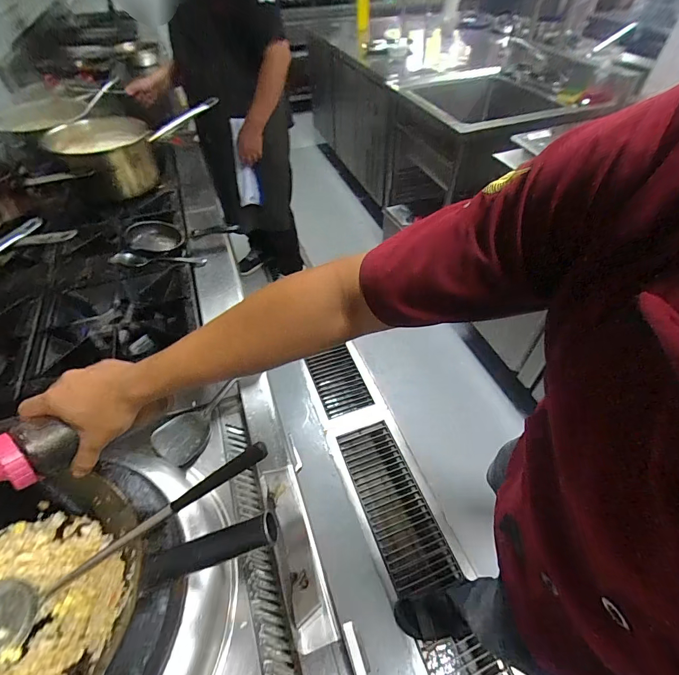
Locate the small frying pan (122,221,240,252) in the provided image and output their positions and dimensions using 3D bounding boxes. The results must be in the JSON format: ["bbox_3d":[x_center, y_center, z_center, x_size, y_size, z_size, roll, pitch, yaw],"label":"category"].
[{"bbox_3d":[-0.379,-0.243,0.875,0.243,0.043,0.112,1,49,4],"label":"small frying pan"}]

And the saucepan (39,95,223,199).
[{"bbox_3d":[-0.583,-0.558,1.081,0.441,0.183,0.271,-33,56,-24],"label":"saucepan"}]

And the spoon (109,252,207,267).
[{"bbox_3d":[-0.430,-0.180,0.846,0.231,0.021,0.035,0,49,2],"label":"spoon"}]

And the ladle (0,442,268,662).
[{"bbox_3d":[-0.275,0.258,0.442,0.431,0.052,0.082,-32,53,1],"label":"ladle"}]

